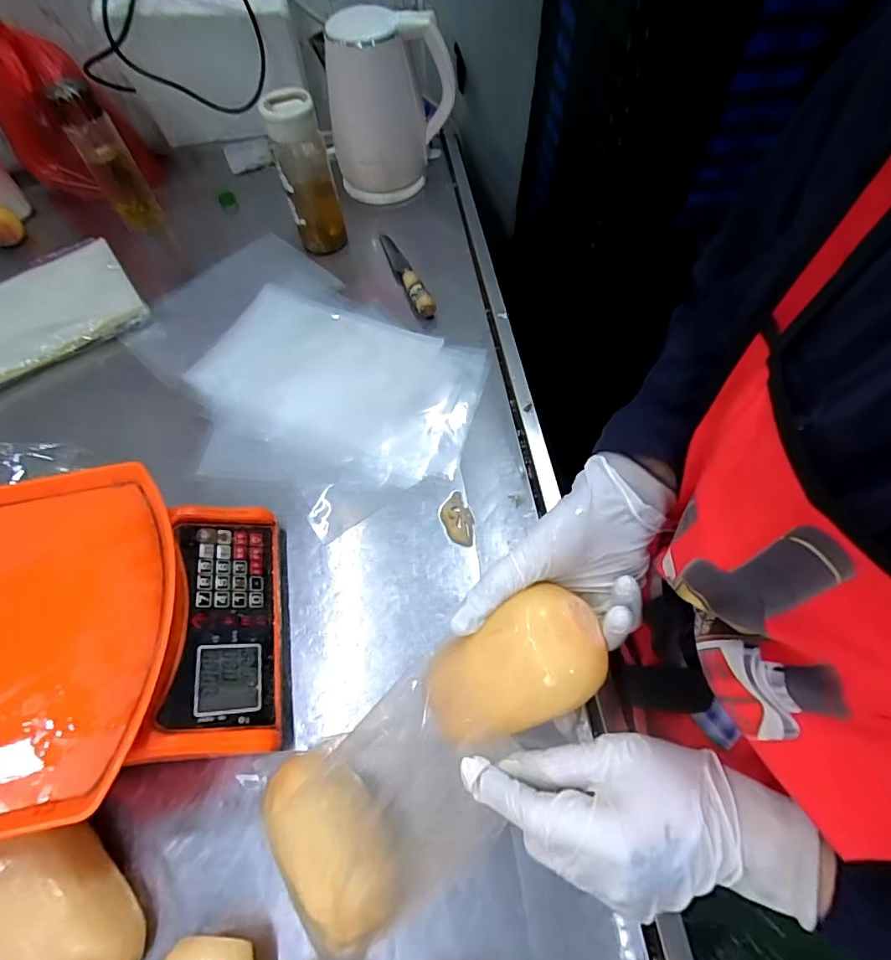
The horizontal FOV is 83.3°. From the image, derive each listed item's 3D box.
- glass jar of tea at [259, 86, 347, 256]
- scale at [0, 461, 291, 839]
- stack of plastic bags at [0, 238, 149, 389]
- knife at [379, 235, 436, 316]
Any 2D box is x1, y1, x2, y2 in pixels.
[{"bbox_3d":[-0.199,-0.444,0.727,0.083,0.197,0.081,-1,60,2],"label":"glass jar of tea"},{"bbox_3d":[-0.306,0.141,0.454,0.286,0.121,0.286,-10,61,-4],"label":"scale"},{"bbox_3d":[-0.594,-0.228,0.703,0.293,0.031,0.177,-34,64,-16],"label":"stack of plastic bags"},{"bbox_3d":[-0.063,-0.314,0.752,0.026,0.027,0.190,-22,65,-12],"label":"knife"}]

